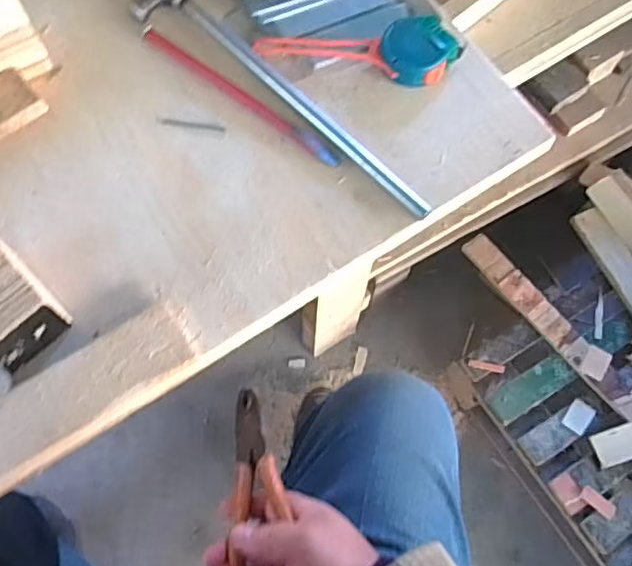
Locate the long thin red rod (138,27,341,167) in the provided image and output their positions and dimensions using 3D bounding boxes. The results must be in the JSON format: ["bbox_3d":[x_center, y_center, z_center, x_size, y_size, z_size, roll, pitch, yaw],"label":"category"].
[{"bbox_3d":[-0.074,-0.182,0.598,0.238,0.007,0.013,37,72,12],"label":"long thin red rod"}]

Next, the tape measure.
[{"bbox_3d":[0.098,-0.224,0.596,0.065,0.031,0.063,1,68,-1],"label":"tape measure"}]

